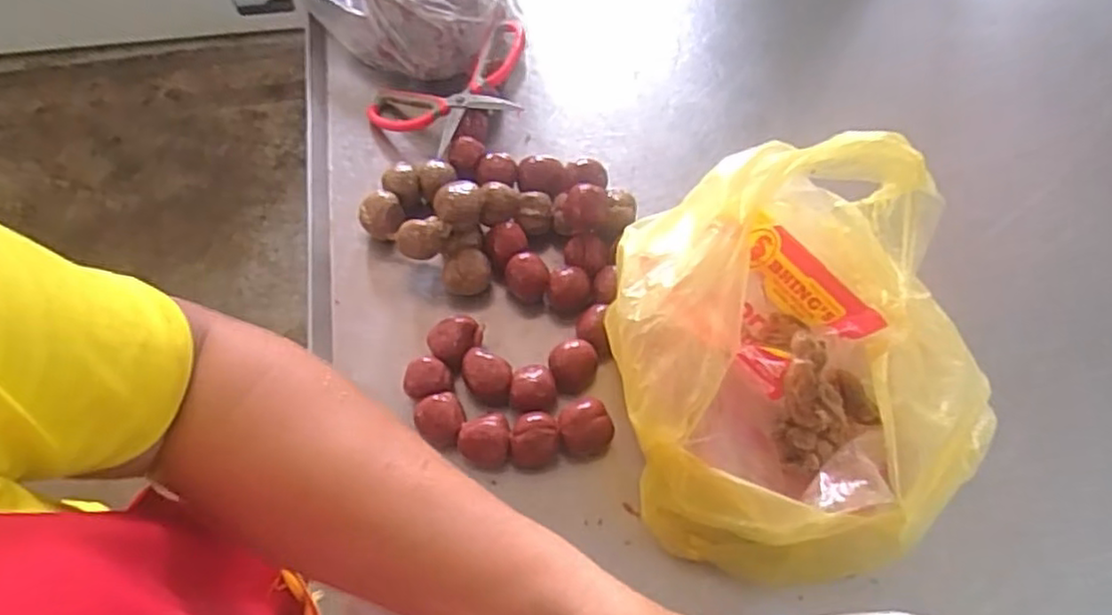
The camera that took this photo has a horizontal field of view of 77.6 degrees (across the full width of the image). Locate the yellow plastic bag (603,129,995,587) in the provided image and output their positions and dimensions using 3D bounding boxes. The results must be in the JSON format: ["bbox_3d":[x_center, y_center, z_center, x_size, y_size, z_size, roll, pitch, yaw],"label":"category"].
[{"bbox_3d":[0.146,0.038,0.437,0.220,0.144,0.242,-10,63,-7],"label":"yellow plastic bag"}]

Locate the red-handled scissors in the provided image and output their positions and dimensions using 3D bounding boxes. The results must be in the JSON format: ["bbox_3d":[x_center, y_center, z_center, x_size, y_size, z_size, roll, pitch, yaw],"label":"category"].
[{"bbox_3d":[-0.087,-0.183,0.595,0.150,0.020,0.096,-26,57,5],"label":"red-handled scissors"}]

